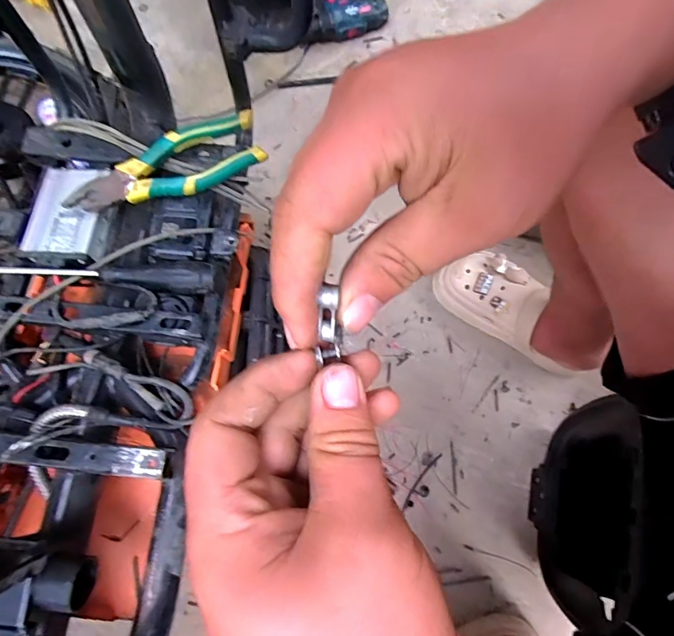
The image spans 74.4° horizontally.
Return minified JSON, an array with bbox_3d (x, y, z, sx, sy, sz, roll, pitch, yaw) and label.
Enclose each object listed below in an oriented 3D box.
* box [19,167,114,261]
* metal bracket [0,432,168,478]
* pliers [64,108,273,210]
[{"bbox_3d":[-0.268,-0.107,0.447,0.074,0.027,0.095,5,75,1],"label":"box"},{"bbox_3d":[-0.235,0.111,0.368,0.186,0.009,0.022,6,75,2],"label":"metal bracket"},{"bbox_3d":[-0.166,-0.142,0.425,0.188,0.030,0.054,-20,76,-5],"label":"pliers"}]

